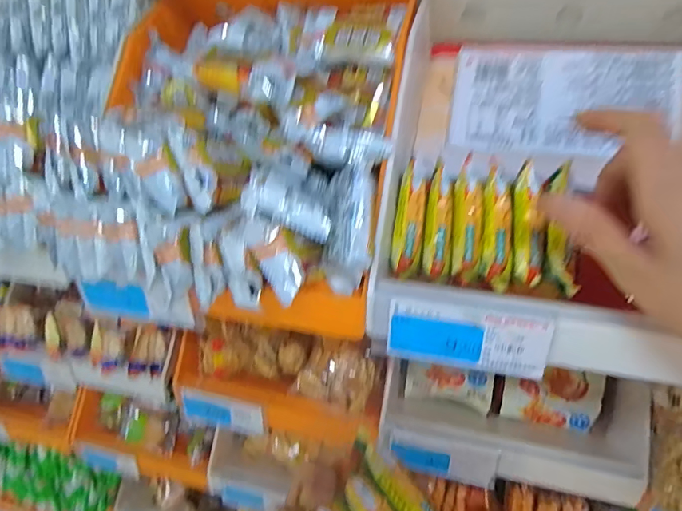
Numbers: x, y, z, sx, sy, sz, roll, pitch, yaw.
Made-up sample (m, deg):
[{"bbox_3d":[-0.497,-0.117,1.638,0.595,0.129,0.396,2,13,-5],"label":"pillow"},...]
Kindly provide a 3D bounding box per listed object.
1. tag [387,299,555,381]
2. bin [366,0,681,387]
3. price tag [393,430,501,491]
[{"bbox_3d":[0.073,0.049,0.271,0.089,0.039,0.004,6,26,16],"label":"tag"},{"bbox_3d":[0.148,-0.069,0.306,0.225,0.115,0.273,9,50,14],"label":"bin"},{"bbox_3d":[0.091,0.181,0.414,0.091,0.039,0.007,7,14,10],"label":"price tag"}]

